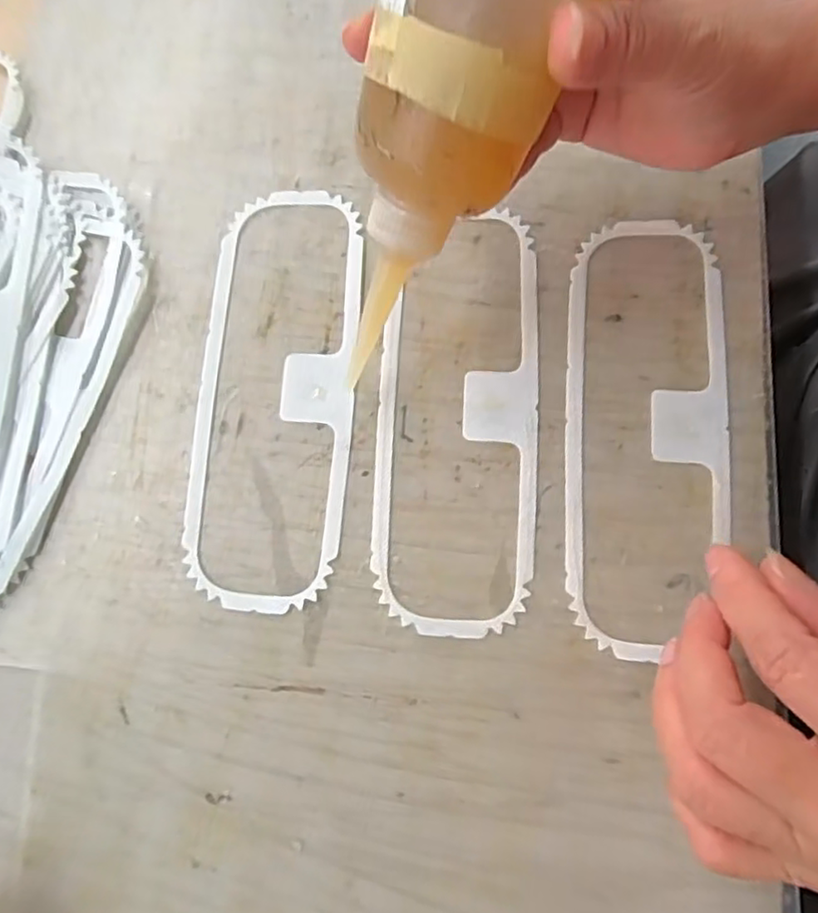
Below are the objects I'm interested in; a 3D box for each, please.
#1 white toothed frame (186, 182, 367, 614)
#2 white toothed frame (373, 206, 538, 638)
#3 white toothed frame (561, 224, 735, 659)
[{"bbox_3d":[-0.059,-0.031,0.284,0.068,0.004,0.193,3,78,2],"label":"white toothed frame"},{"bbox_3d":[0.022,-0.021,0.278,0.069,0.004,0.189,3,78,2],"label":"white toothed frame"},{"bbox_3d":[0.102,-0.014,0.275,0.068,0.004,0.193,3,78,2],"label":"white toothed frame"}]

